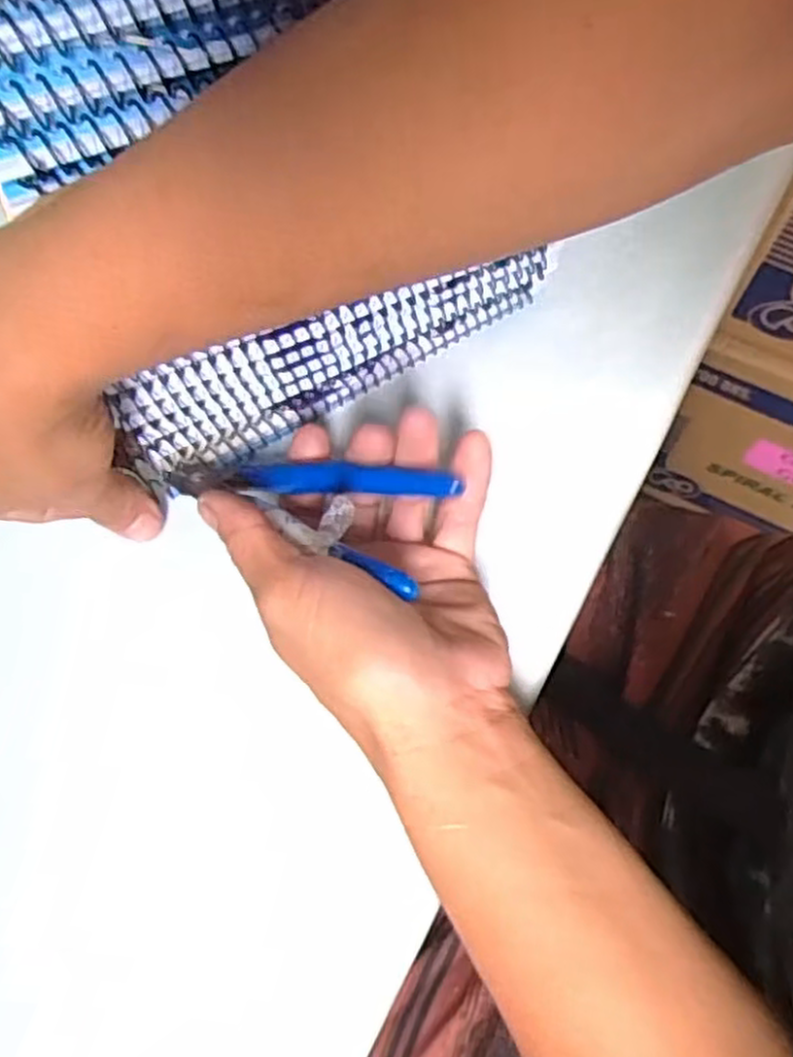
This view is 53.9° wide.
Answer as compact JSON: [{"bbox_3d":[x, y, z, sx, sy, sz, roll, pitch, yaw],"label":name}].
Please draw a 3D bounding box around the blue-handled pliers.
[{"bbox_3d":[-0.033,-0.013,0.290,0.120,0.021,0.051,16,63,31],"label":"blue-handled pliers"}]

